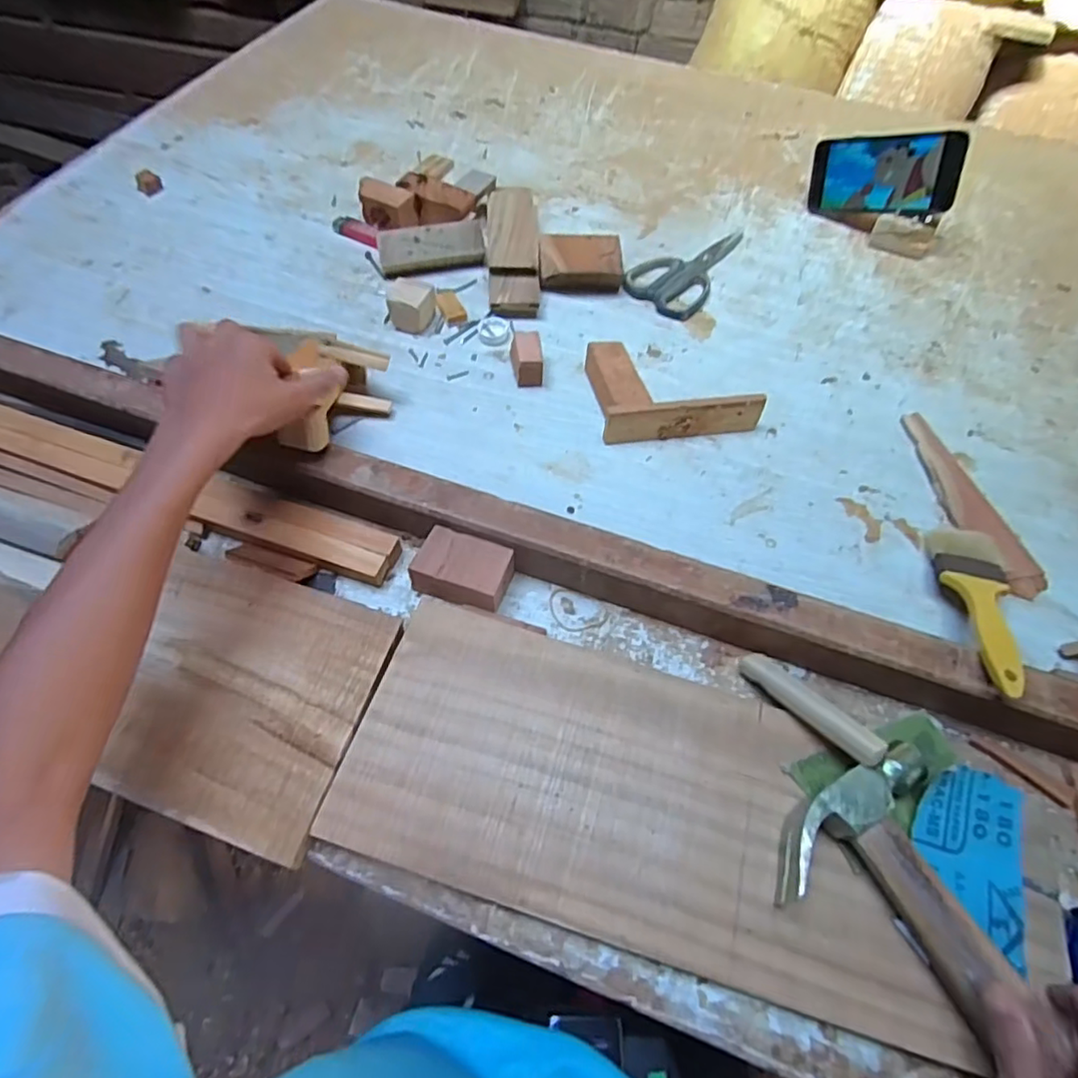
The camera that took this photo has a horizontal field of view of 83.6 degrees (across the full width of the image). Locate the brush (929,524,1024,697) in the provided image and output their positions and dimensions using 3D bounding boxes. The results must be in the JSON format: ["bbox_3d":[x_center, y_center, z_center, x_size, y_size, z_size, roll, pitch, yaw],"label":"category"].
[{"bbox_3d":[0.321,0.044,0.434,0.046,0.022,0.177,19,40,9],"label":"brush"}]

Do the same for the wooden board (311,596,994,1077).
[{"bbox_3d":[0.060,0.157,0.385,0.354,0.023,0.169,15,59,7],"label":"wooden board"}]

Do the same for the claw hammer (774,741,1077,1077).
[{"bbox_3d":[0.249,0.269,0.295,0.112,0.031,0.314,-25,63,-16],"label":"claw hammer"}]

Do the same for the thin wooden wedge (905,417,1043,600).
[{"bbox_3d":[0.370,-0.036,0.529,0.042,0.012,0.192,-11,59,-9],"label":"thin wooden wedge"}]

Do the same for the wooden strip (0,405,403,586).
[{"bbox_3d":[-0.427,-0.089,0.502,0.657,0.016,0.046,18,59,9],"label":"wooden strip"}]

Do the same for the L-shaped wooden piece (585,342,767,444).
[{"bbox_3d":[0.125,-0.143,0.568,0.144,0.043,0.103,-6,59,-6],"label":"L-shaped wooden piece"}]

